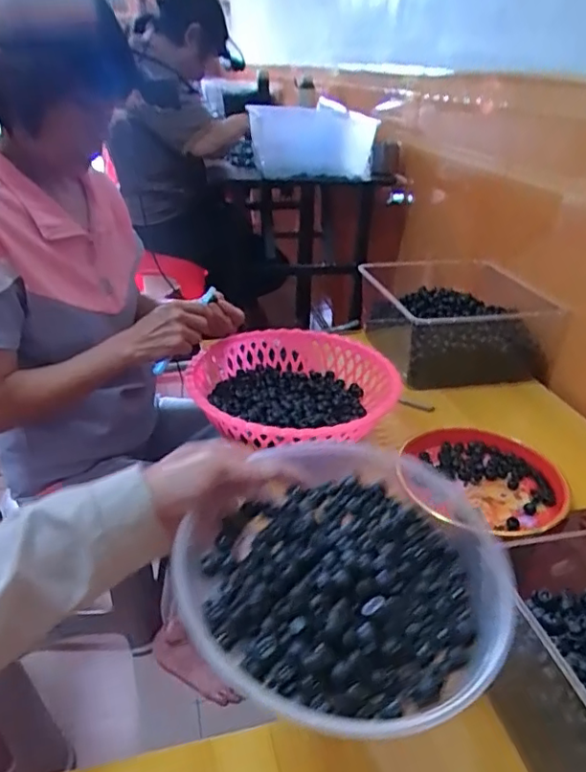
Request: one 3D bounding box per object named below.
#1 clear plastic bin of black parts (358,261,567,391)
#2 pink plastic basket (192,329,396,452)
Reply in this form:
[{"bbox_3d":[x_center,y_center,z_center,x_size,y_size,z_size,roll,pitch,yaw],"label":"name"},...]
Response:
[{"bbox_3d":[0.320,-0.144,1.161,0.335,0.140,0.357,-3,30,-9],"label":"clear plastic bin of black parts"},{"bbox_3d":[0.000,0.003,0.861,0.290,0.076,0.293,-4,30,-10],"label":"pink plastic basket"}]

